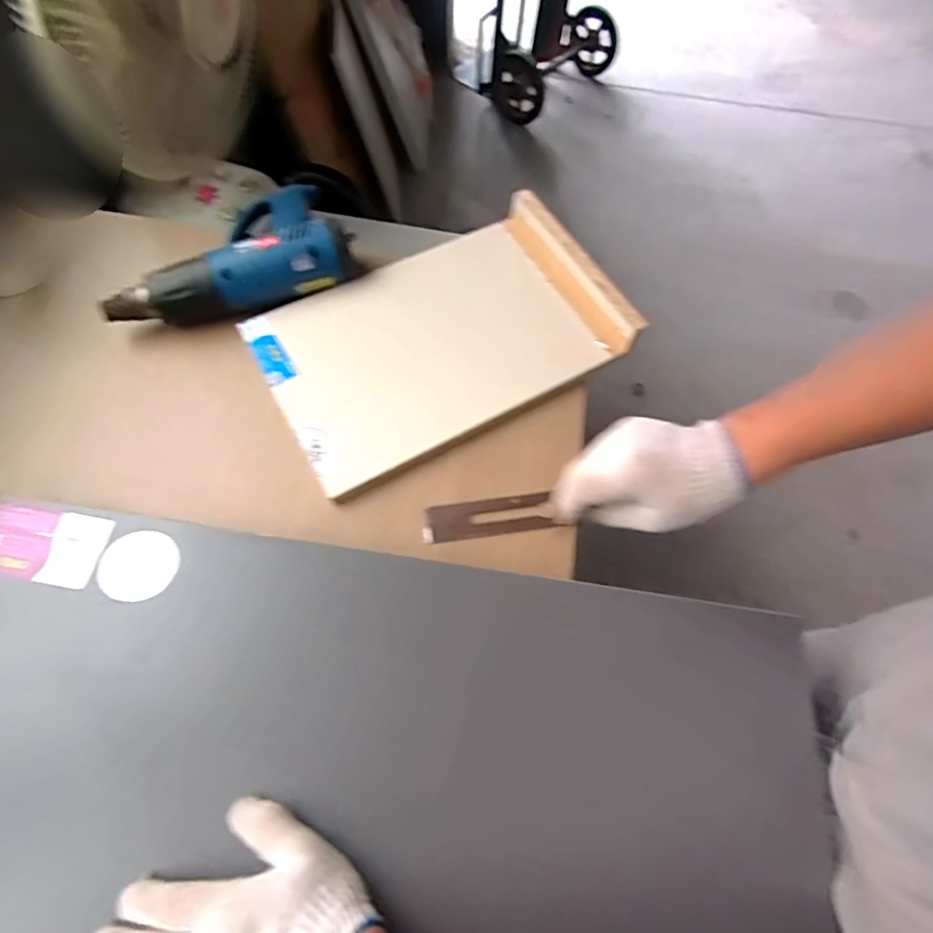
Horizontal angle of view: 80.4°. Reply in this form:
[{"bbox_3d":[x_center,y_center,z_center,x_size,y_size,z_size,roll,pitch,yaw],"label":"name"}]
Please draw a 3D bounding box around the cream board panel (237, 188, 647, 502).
[{"bbox_3d":[-0.029,-0.150,0.633,0.390,0.058,0.244,-28,69,-15],"label":"cream board panel"}]

